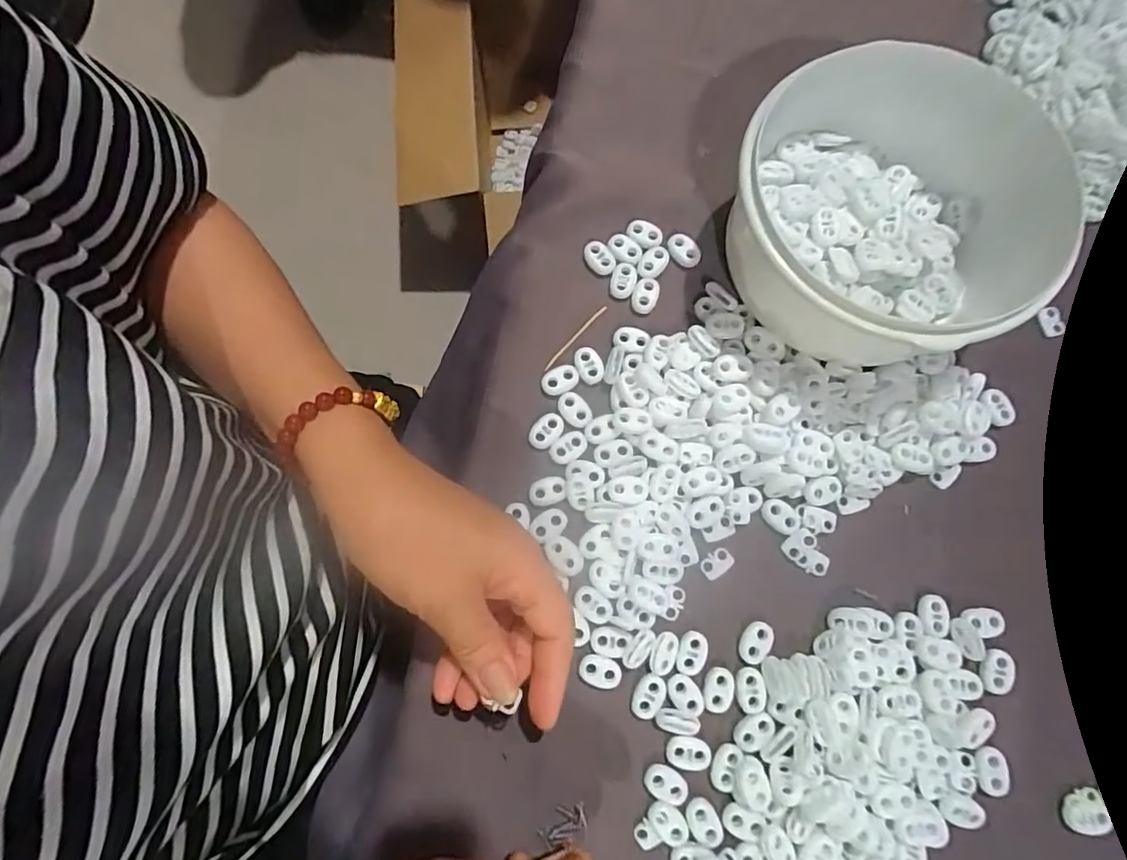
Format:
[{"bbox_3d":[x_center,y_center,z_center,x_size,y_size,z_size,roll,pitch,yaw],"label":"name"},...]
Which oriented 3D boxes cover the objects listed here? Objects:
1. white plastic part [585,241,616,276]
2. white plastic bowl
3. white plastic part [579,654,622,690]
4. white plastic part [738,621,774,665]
[{"bbox_3d":[0.022,-0.105,0.339,0.013,0.004,0.022,-35,80,-6],"label":"white plastic part"},{"bbox_3d":[0.161,-0.111,0.298,0.146,0.070,0.141,0,79,1],"label":"white plastic bowl"},{"bbox_3d":[0.020,0.128,0.293,0.023,0.004,0.014,18,80,5],"label":"white plastic part"},{"bbox_3d":[0.103,0.113,0.296,0.015,0.004,0.022,32,81,7],"label":"white plastic part"}]

